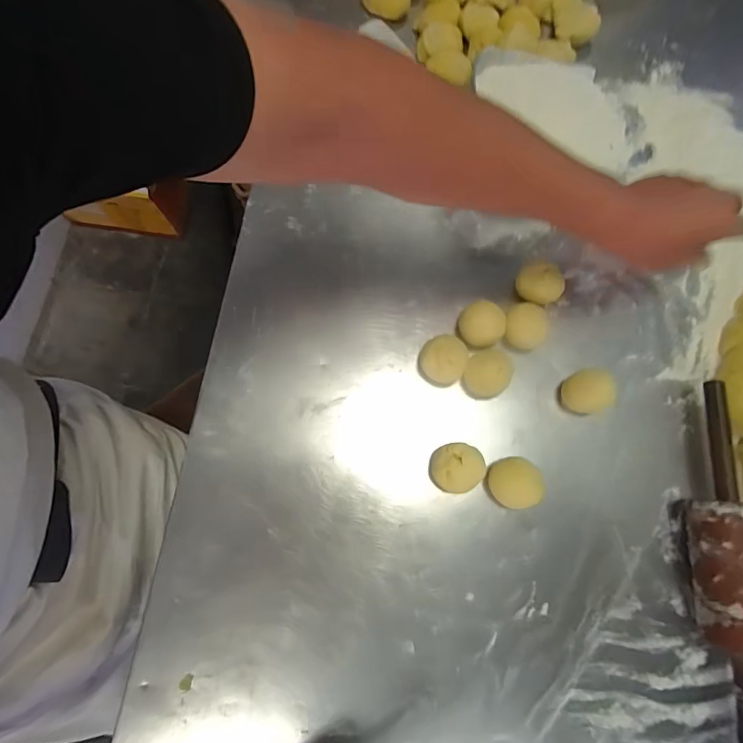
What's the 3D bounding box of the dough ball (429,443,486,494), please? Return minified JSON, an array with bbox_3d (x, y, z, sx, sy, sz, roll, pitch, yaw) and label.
[{"bbox_3d":[0.080,0.091,0.391,0.050,0.036,0.044,-3,77,1],"label":"dough ball"}]

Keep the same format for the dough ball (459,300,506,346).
[{"bbox_3d":[0.114,-0.048,0.426,0.045,0.030,0.039,32,80,8],"label":"dough ball"}]

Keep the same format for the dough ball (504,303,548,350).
[{"bbox_3d":[0.155,-0.045,0.423,0.040,0.029,0.043,0,77,1],"label":"dough ball"}]

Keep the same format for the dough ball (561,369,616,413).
[{"bbox_3d":[0.213,0.020,0.405,0.042,0.031,0.040,0,77,1],"label":"dough ball"}]

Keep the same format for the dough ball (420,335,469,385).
[{"bbox_3d":[0.073,-0.011,0.417,0.044,0.031,0.045,0,77,1],"label":"dough ball"}]

